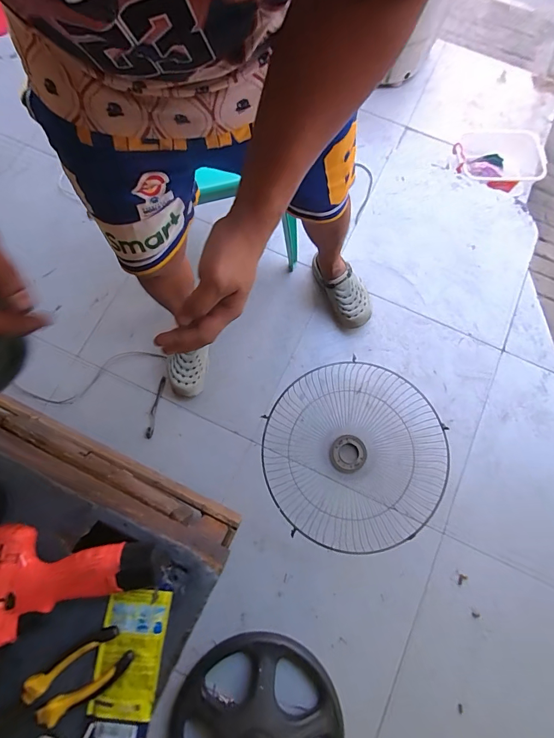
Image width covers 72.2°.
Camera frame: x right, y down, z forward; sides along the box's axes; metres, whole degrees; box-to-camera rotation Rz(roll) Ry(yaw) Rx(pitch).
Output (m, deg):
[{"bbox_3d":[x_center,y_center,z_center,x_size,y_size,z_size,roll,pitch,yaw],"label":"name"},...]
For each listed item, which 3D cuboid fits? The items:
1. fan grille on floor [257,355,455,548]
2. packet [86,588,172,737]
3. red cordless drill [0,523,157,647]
[{"bbox_3d":[0.216,0.239,1.091,0.491,0.083,0.495,0,75,-1],"label":"fan grille on floor"},{"bbox_3d":[-0.165,0.326,0.419,0.069,0.015,0.142,6,74,2],"label":"packet"},{"bbox_3d":[-0.243,0.242,0.422,0.174,0.061,0.115,8,75,1],"label":"red cordless drill"}]

